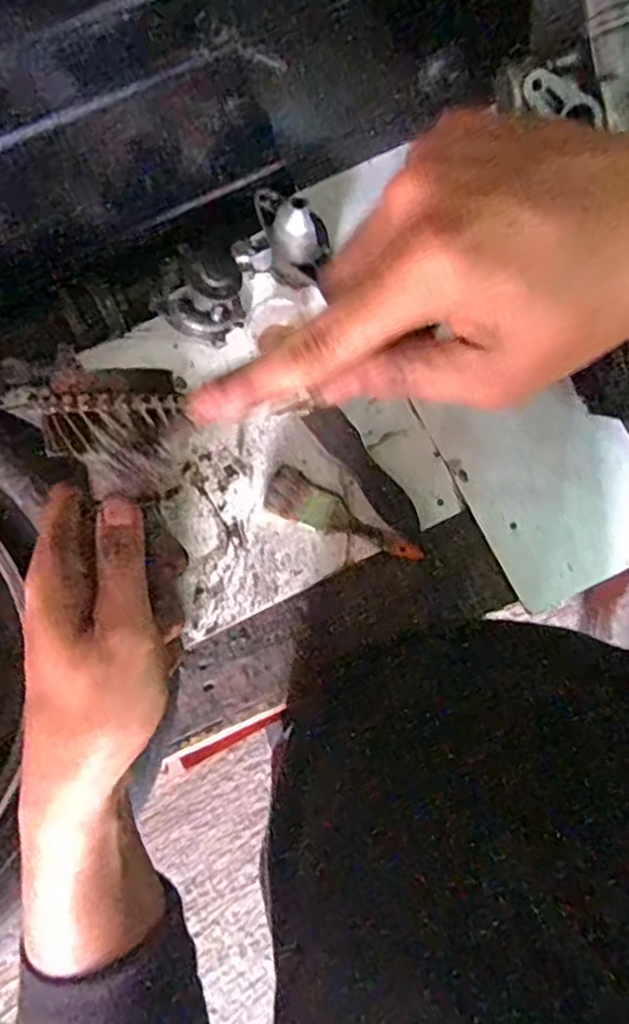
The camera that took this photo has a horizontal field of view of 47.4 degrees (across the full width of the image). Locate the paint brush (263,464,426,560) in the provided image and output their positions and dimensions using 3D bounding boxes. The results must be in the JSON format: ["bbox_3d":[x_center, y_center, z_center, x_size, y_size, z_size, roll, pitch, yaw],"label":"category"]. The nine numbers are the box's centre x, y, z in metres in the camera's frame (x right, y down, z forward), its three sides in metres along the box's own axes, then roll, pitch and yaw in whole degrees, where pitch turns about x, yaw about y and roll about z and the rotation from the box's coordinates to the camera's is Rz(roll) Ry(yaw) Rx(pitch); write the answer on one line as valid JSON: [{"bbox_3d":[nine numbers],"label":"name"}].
[{"bbox_3d":[0.029,0.012,0.788,0.184,0.011,0.049,30,80,7],"label":"paint brush"}]

